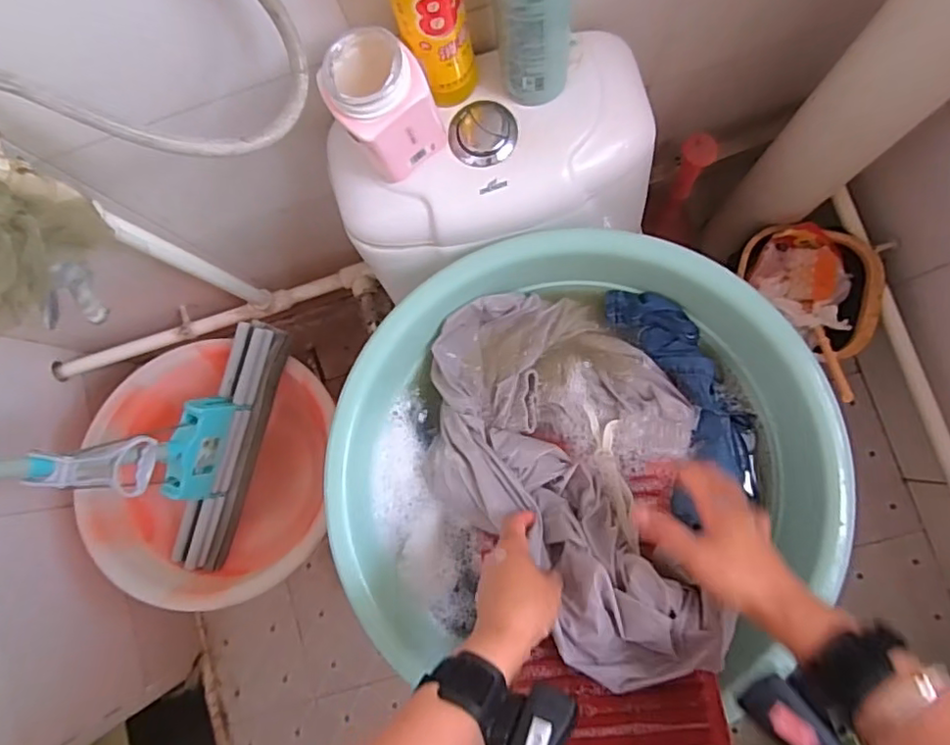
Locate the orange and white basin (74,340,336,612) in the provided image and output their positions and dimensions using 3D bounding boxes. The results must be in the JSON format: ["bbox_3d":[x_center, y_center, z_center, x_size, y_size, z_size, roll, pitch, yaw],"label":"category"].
[{"bbox_3d":[-0.401,0.141,0.905,0.335,0.141,0.376,-3,87,-5],"label":"orange and white basin"}]

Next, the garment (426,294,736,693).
[{"bbox_3d":[0.096,0.079,0.565,0.360,0.154,0.236,44,90,9],"label":"garment"}]

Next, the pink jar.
[{"bbox_3d":[-0.089,-0.242,0.540,0.085,0.107,0.094,-40,81,1],"label":"pink jar"}]

